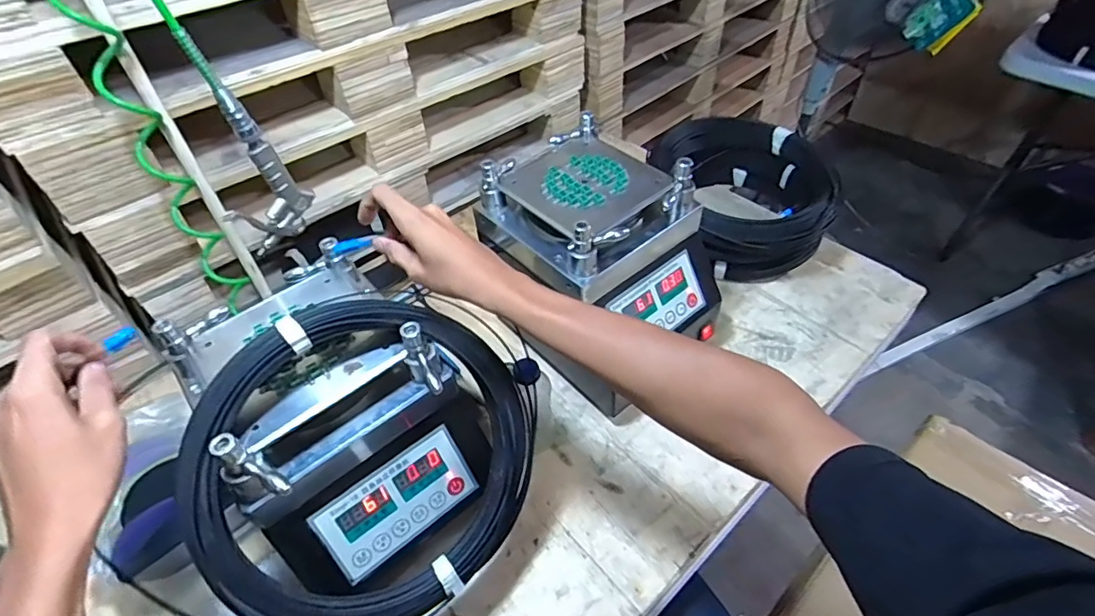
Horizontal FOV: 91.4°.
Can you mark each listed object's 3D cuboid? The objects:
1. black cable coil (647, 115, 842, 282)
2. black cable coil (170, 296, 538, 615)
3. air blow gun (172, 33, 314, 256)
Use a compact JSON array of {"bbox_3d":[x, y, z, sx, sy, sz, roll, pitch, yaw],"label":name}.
[{"bbox_3d":[0.329,-0.201,0.954,0.272,0.152,0.325,-34,55,-23],"label":"black cable coil"},{"bbox_3d":[-0.167,0.152,0.520,0.306,0.313,0.056,-59,23,-16],"label":"black cable coil"},{"bbox_3d":[-0.323,-0.166,0.565,0.027,0.221,0.085,24,54,23],"label":"air blow gun"}]

